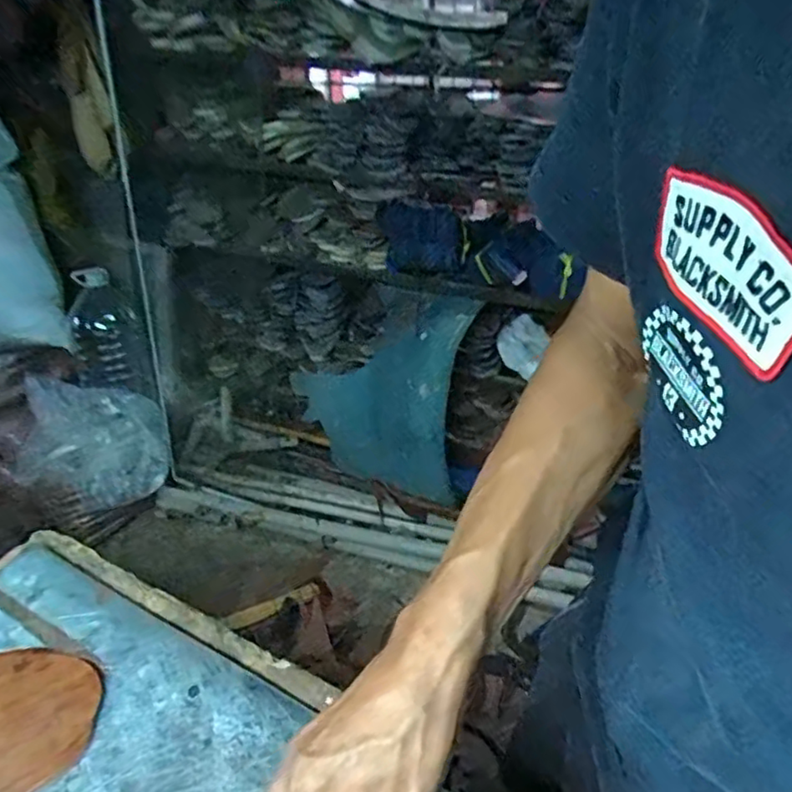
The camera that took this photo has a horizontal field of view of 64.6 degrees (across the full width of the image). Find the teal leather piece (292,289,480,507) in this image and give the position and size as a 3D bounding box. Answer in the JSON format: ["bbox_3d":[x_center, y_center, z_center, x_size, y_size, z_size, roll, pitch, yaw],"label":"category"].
[{"bbox_3d":[-0.055,-0.045,1.709,0.542,0.560,0.090,21,23,33],"label":"teal leather piece"}]

